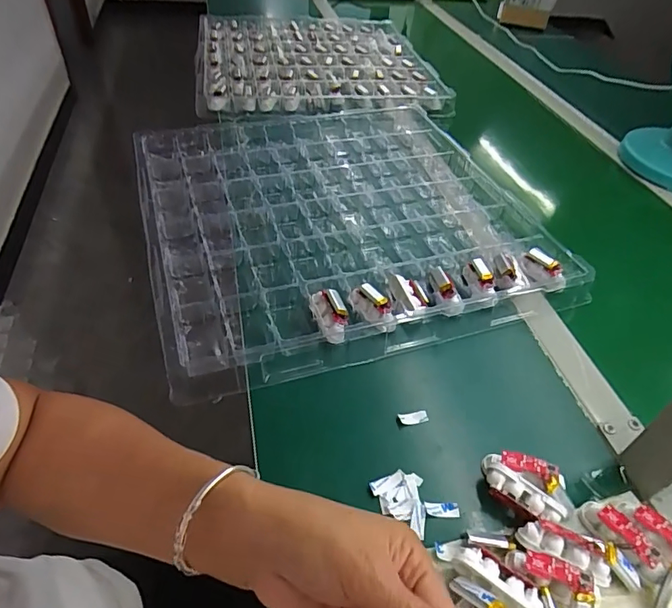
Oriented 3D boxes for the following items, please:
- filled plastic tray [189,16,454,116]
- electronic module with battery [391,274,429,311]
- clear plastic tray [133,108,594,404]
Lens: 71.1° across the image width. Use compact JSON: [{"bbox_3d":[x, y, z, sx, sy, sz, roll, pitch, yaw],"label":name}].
[{"bbox_3d":[-0.050,-0.515,0.981,0.459,0.033,0.519,-3,46,-9],"label":"filled plastic tray"},{"bbox_3d":[0.081,-0.011,0.506,0.026,0.016,0.052,-15,49,-19],"label":"electronic module with battery"},{"bbox_3d":[0.000,-0.131,0.607,0.461,0.027,0.474,-12,48,-17],"label":"clear plastic tray"}]

